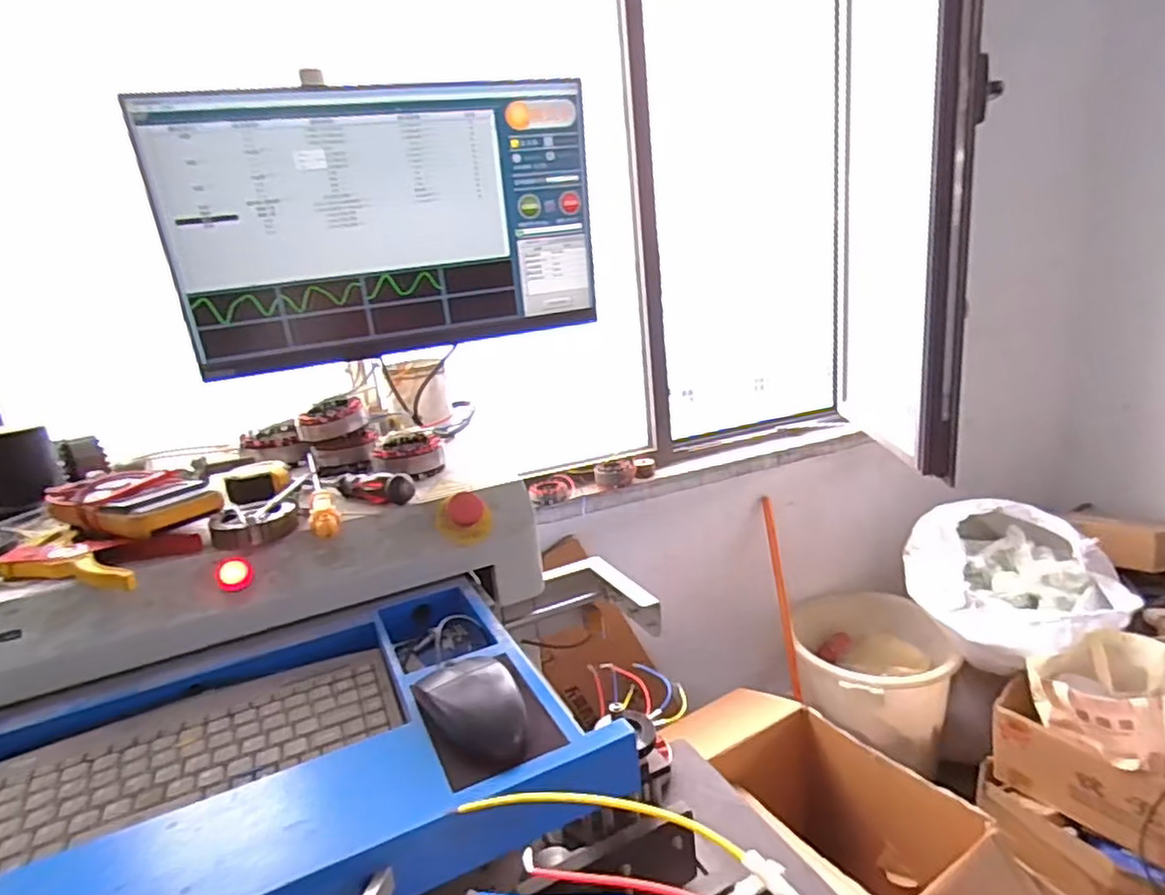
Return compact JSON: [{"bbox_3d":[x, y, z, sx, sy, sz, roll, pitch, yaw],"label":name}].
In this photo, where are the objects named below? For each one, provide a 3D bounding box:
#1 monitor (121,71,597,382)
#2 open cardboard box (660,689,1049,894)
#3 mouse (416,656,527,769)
[{"bbox_3d":[-0.218,-0.258,0.774,0.477,0.278,0.056,-12,17,-19],"label":"monitor"},{"bbox_3d":[0.477,0.735,1.234,0.289,0.287,0.669,-15,19,-29],"label":"open cardboard box"},{"bbox_3d":[-0.075,0.182,0.468,0.059,0.032,0.096,-16,19,-31],"label":"mouse"}]

